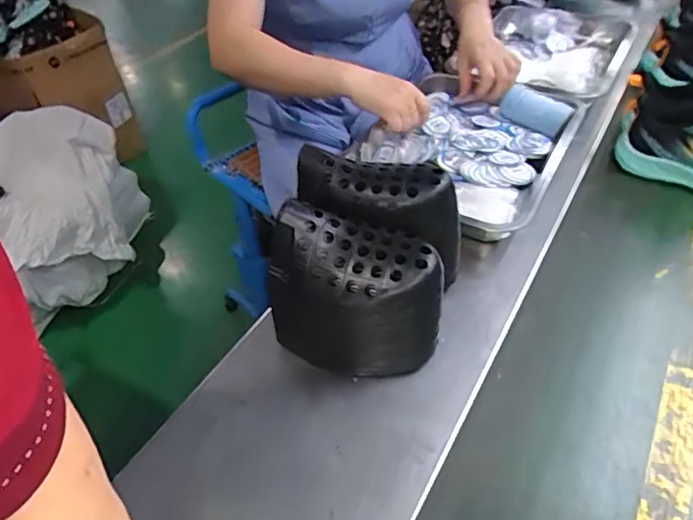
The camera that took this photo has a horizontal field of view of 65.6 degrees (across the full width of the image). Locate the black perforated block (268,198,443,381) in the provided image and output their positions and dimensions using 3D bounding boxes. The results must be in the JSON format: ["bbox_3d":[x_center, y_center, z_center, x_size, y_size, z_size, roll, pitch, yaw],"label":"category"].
[{"bbox_3d":[0.007,0.039,0.511,0.162,0.144,0.081,7,44,14],"label":"black perforated block"}]

